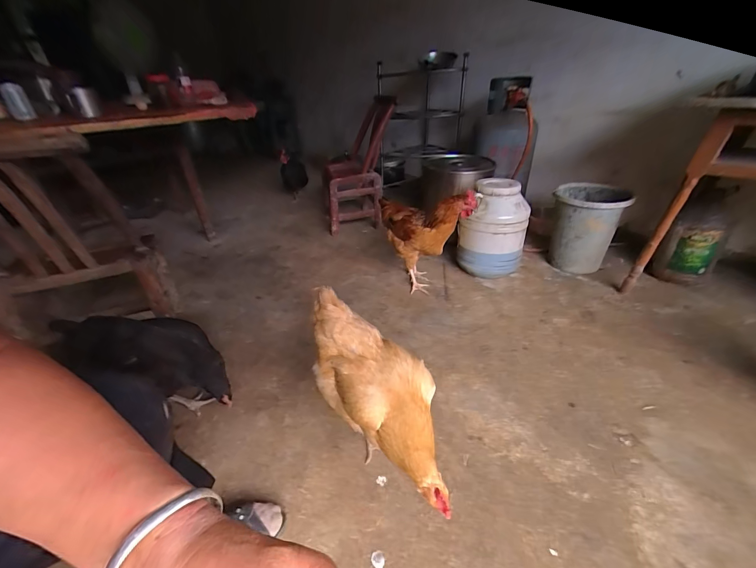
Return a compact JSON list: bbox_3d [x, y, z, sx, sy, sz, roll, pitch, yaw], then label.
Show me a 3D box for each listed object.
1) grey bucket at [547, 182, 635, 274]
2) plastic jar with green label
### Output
[{"bbox_3d":[0.829,-0.224,1.346,0.227,0.302,0.259,19,38,31],"label":"grey bucket"},{"bbox_3d":[1.118,-0.157,1.186,0.140,0.303,0.156,-25,38,-30],"label":"plastic jar with green label"}]

